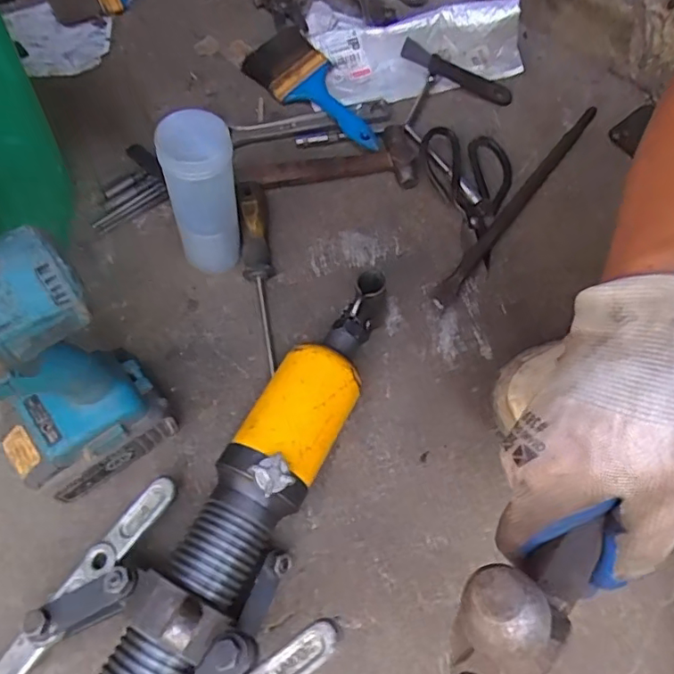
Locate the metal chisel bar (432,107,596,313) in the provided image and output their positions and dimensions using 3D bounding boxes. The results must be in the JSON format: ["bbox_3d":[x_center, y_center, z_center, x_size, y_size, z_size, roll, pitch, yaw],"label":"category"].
[{"bbox_3d":[0.201,-0.149,0.598,0.018,0.019,0.343,36,68,13],"label":"metal chisel bar"}]

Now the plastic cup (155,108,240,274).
[{"bbox_3d":[-0.115,-0.119,0.478,0.054,0.157,0.048,-12,66,-9],"label":"plastic cup"}]

